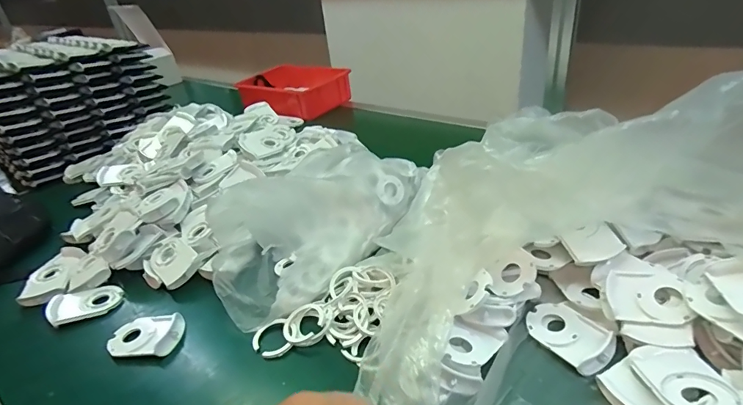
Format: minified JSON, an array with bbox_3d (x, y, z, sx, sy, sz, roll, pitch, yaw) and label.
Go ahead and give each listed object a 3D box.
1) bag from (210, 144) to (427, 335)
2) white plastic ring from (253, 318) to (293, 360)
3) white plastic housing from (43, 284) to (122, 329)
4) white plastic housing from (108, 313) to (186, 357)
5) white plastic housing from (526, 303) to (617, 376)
[{"bbox_3d":[-0.088,0.013,0.626,0.330,0.086,0.236,-28,37,-30],"label":"bag"},{"bbox_3d":[-0.114,0.154,0.481,0.042,0.011,0.041,-14,32,-11],"label":"white plastic ring"},{"bbox_3d":[-0.385,0.136,0.571,0.084,0.025,0.048,-22,34,-22],"label":"white plastic housing"},{"bbox_3d":[-0.272,0.163,0.511,0.083,0.020,0.056,-4,32,6],"label":"white plastic housing"},{"bbox_3d":[0.204,0.134,0.438,0.054,0.017,0.082,-23,35,-24],"label":"white plastic housing"}]

